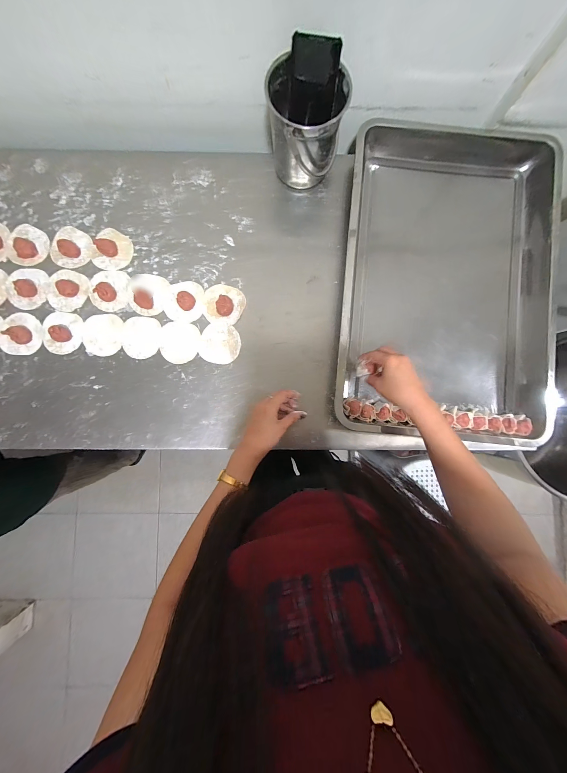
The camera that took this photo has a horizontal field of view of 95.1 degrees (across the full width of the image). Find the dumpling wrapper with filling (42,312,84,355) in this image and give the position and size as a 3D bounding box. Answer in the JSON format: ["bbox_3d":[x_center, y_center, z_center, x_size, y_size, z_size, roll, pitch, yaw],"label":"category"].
[{"bbox_3d":[-0.437,-0.106,0.504,0.077,0.021,0.082,0,87,-2],"label":"dumpling wrapper with filling"}]

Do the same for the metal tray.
[{"bbox_3d":[0.310,-0.210,0.510,0.390,0.076,0.603,5,87,-2],"label":"metal tray"}]

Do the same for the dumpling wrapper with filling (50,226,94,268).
[{"bbox_3d":[-0.426,-0.279,0.518,0.077,0.013,0.081,0,87,-2],"label":"dumpling wrapper with filling"}]

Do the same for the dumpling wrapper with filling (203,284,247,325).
[{"bbox_3d":[-0.118,-0.164,0.511,0.078,0.019,0.077,7,87,-2],"label":"dumpling wrapper with filling"}]

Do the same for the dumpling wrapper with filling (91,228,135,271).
[{"bbox_3d":[-0.344,-0.275,0.521,0.076,0.014,0.082,0,87,-2],"label":"dumpling wrapper with filling"}]

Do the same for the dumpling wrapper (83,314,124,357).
[{"bbox_3d":[-0.358,-0.102,0.514,0.076,0.006,0.081,0,88,-2],"label":"dumpling wrapper"}]

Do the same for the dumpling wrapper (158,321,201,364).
[{"bbox_3d":[-0.205,-0.087,0.514,0.079,0.004,0.081,0,87,-2],"label":"dumpling wrapper"}]

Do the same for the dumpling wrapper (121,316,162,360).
[{"bbox_3d":[-0.281,-0.097,0.515,0.075,0.005,0.081,0,90,1],"label":"dumpling wrapper"}]

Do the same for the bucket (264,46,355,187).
[{"bbox_3d":[0.039,-0.454,0.468,0.131,0.143,0.139,0,87,-2],"label":"bucket"}]

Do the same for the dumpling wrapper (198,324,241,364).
[{"bbox_3d":[-0.125,-0.084,0.515,0.078,0.004,0.079,8,84,-3],"label":"dumpling wrapper"}]

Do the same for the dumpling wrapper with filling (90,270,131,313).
[{"bbox_3d":[-0.347,-0.192,0.511,0.076,0.019,0.082,0,87,-2],"label":"dumpling wrapper with filling"}]

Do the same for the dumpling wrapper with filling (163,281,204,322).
[{"bbox_3d":[-0.200,-0.171,0.513,0.077,0.016,0.082,0,87,-2],"label":"dumpling wrapper with filling"}]

